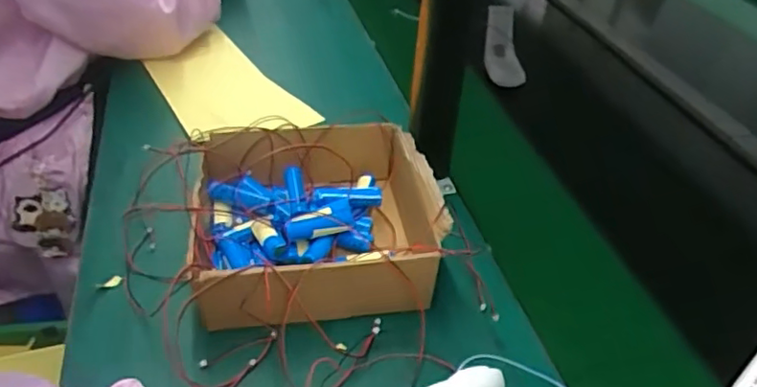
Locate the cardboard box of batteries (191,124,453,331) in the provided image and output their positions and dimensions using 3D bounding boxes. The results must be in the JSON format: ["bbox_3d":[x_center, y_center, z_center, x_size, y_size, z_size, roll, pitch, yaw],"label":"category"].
[{"bbox_3d":[-0.060,0.021,0.586,0.212,0.082,0.209,-4,38,-10],"label":"cardboard box of batteries"}]

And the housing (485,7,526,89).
[{"bbox_3d":[0.194,-0.230,0.968,0.048,0.040,0.162,2,51,-2],"label":"housing"}]

